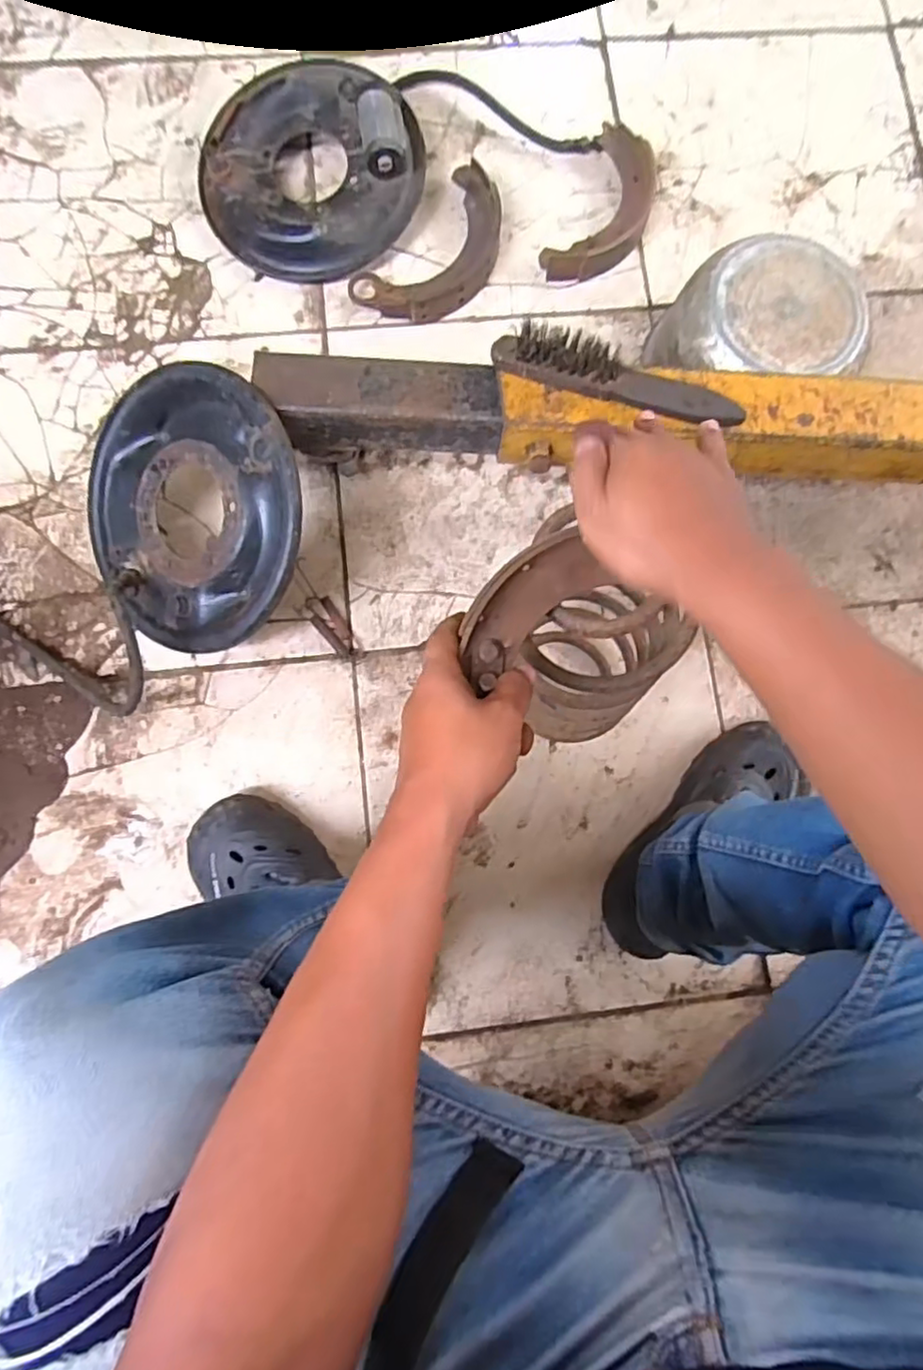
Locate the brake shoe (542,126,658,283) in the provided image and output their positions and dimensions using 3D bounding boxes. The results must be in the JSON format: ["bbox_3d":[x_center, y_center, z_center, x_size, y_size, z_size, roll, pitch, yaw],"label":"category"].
[{"bbox_3d":[0.183,-0.594,0.826,0.103,0.035,0.217,26,83,1],"label":"brake shoe"}]

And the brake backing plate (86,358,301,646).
[{"bbox_3d":[-0.271,-0.174,0.662,0.273,0.035,0.260,4,100,24],"label":"brake backing plate"}]

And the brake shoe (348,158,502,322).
[{"bbox_3d":[-0.023,-0.528,0.807,0.118,0.033,0.219,41,83,3],"label":"brake shoe"}]

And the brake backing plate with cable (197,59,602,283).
[{"bbox_3d":[-0.096,-0.674,0.802,0.453,0.084,0.246,-30,85,-6],"label":"brake backing plate with cable"}]

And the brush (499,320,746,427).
[{"bbox_3d":[0.143,-0.275,0.589,0.227,0.036,0.034,16,83,-3],"label":"brush"}]

